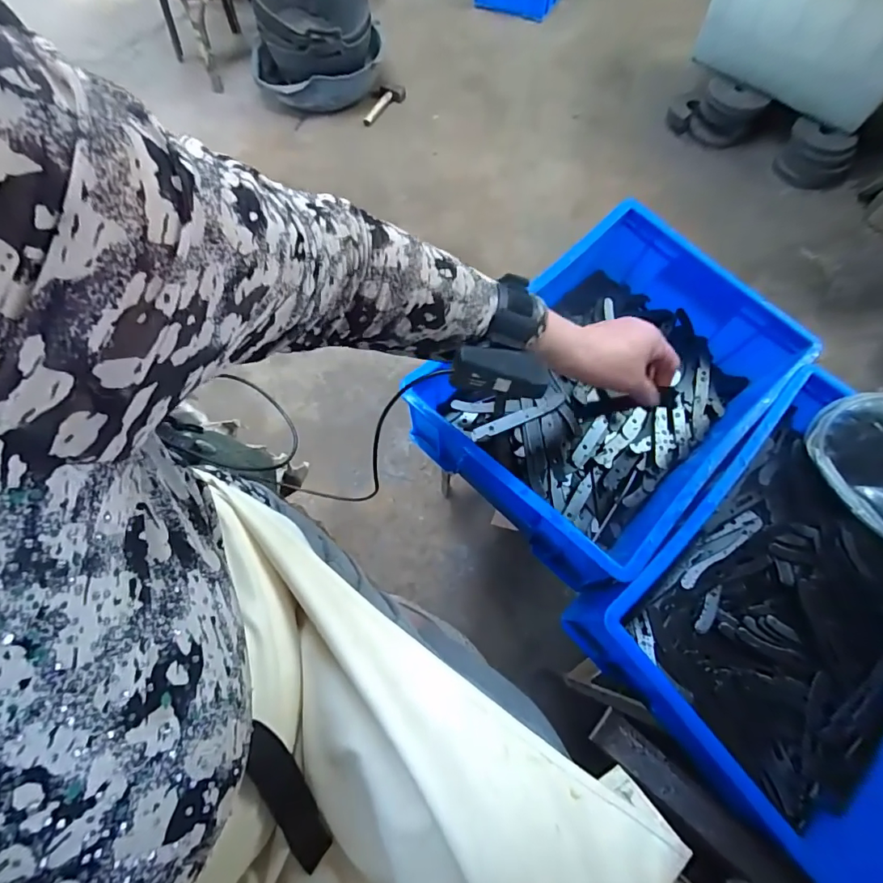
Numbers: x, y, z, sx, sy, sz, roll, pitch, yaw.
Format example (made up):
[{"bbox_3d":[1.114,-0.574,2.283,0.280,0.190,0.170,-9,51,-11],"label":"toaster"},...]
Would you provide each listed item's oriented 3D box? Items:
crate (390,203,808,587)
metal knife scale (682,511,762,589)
[{"bbox_3d":[0.207,-0.073,0.571,0.301,0.124,0.404,42,75,14],"label":"crate"},{"bbox_3d":[0.312,0.119,0.522,0.122,0.004,0.026,-34,73,-11],"label":"metal knife scale"}]

